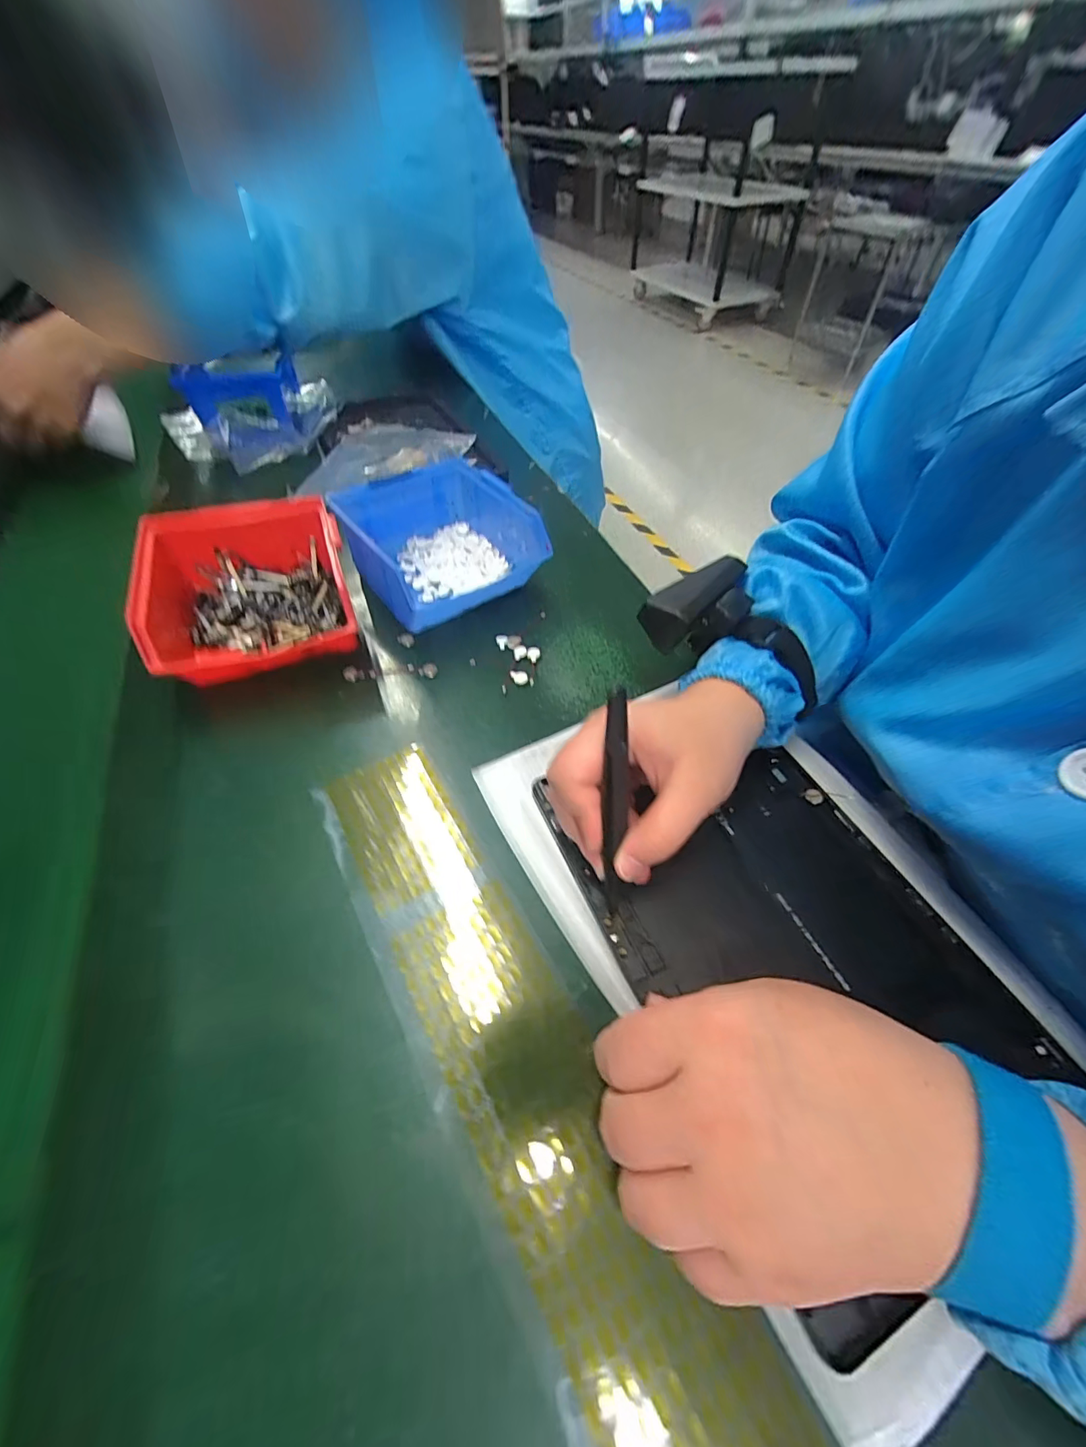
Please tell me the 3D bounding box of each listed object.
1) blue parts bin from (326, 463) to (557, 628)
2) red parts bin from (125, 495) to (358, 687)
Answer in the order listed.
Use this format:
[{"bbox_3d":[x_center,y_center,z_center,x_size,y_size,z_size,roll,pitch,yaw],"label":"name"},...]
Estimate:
[{"bbox_3d":[-0.082,-0.142,0.386,0.122,0.066,0.127,-28,54,-24],"label":"blue parts bin"},{"bbox_3d":[-0.206,-0.086,0.341,0.137,0.073,0.134,-17,50,-17],"label":"red parts bin"}]

